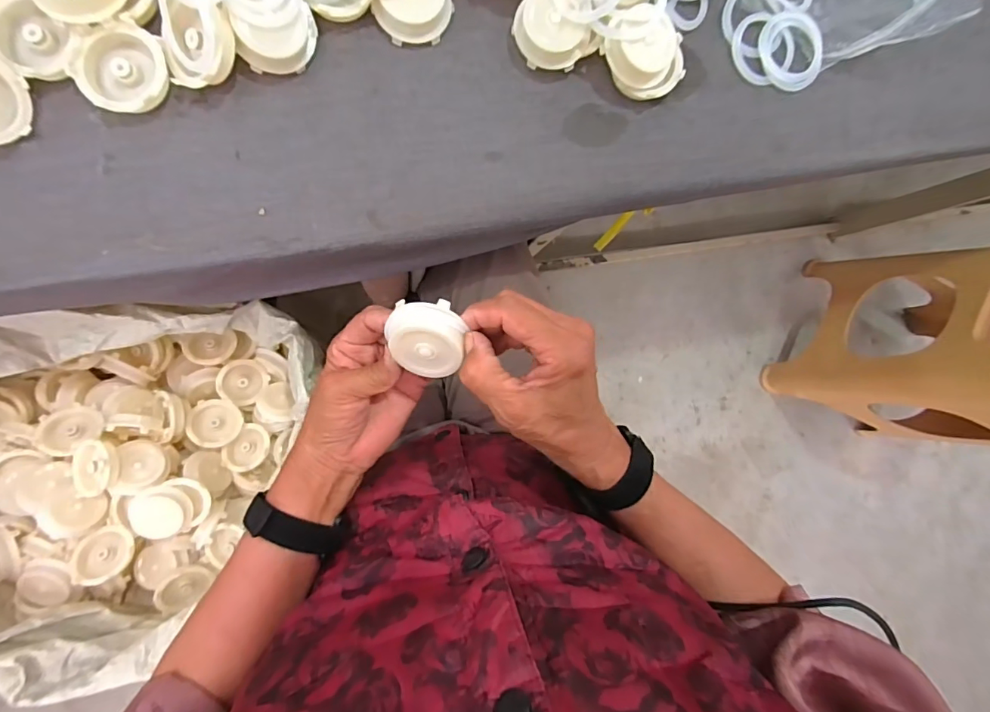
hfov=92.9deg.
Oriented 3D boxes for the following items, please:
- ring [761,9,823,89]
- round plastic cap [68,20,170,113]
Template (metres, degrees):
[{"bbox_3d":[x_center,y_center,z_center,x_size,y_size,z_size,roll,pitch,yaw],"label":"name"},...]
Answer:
[{"bbox_3d":[0.254,-0.261,0.402,0.056,0.008,0.063,-33,95,-6],"label":"ring"},{"bbox_3d":[-0.255,-0.196,0.324,0.057,0.019,0.056,0,91,-8],"label":"round plastic cap"}]

